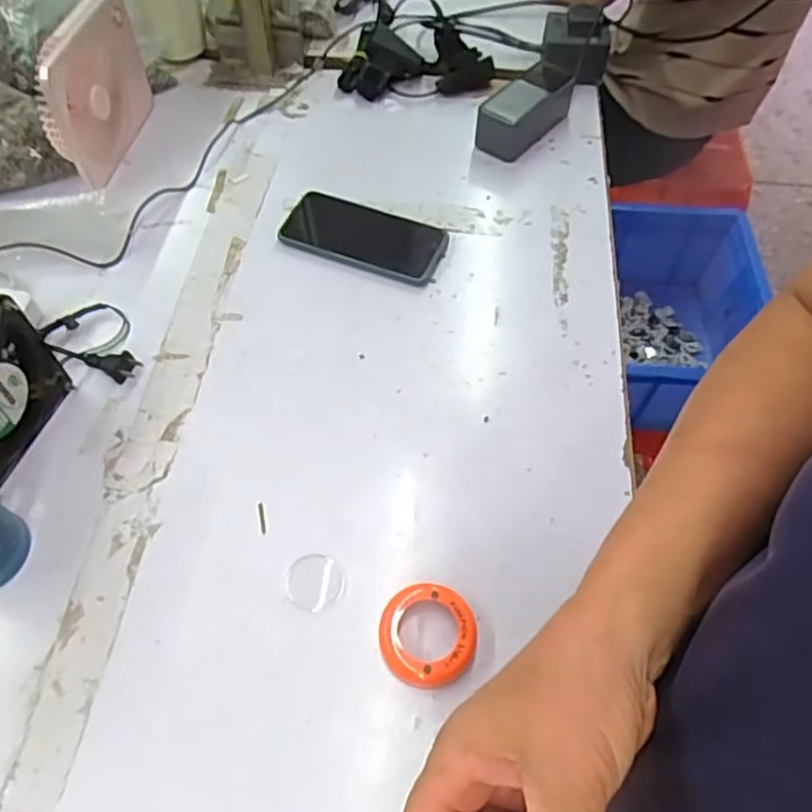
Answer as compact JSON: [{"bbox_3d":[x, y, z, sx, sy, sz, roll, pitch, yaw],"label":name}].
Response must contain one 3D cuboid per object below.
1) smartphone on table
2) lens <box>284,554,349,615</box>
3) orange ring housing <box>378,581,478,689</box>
[{"bbox_3d":[-0.043,-0.169,0.654,0.167,0.012,0.079,19,60,11],"label":"smartphone on table"},{"bbox_3d":[-0.066,0.128,0.477,0.044,0.004,0.041,12,59,7],"label":"lens"},{"bbox_3d":[0.015,0.155,0.451,0.065,0.019,0.068,11,59,6],"label":"orange ring housing"}]

